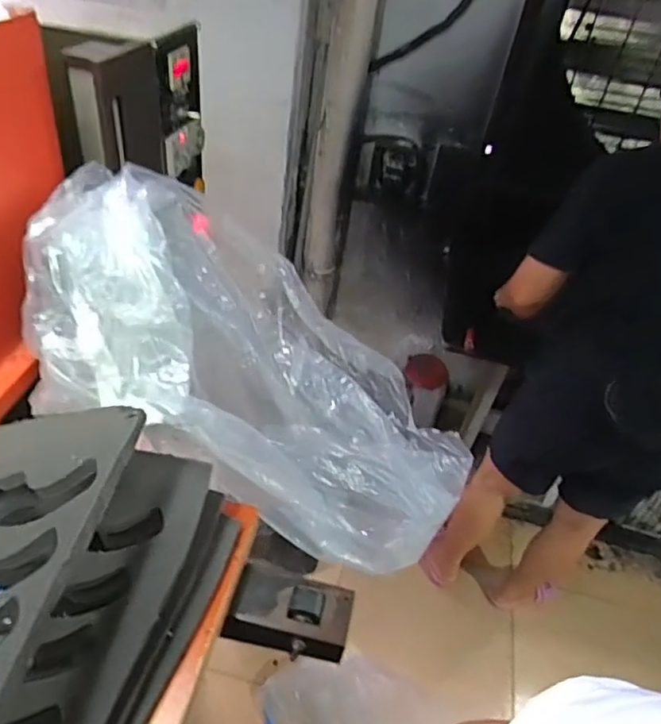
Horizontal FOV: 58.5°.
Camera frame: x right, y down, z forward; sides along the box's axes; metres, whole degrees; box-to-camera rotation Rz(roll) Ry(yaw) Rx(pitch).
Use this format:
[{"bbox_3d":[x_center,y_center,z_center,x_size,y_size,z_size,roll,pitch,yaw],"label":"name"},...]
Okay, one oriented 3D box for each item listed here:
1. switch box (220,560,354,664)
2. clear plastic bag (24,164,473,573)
[{"bbox_3d":[-0.041,0.261,0.619,0.120,0.033,0.078,11,44,4],"label":"switch box"},{"bbox_3d":[-0.083,0.011,0.722,0.575,0.240,0.314,34,69,-17],"label":"clear plastic bag"}]

